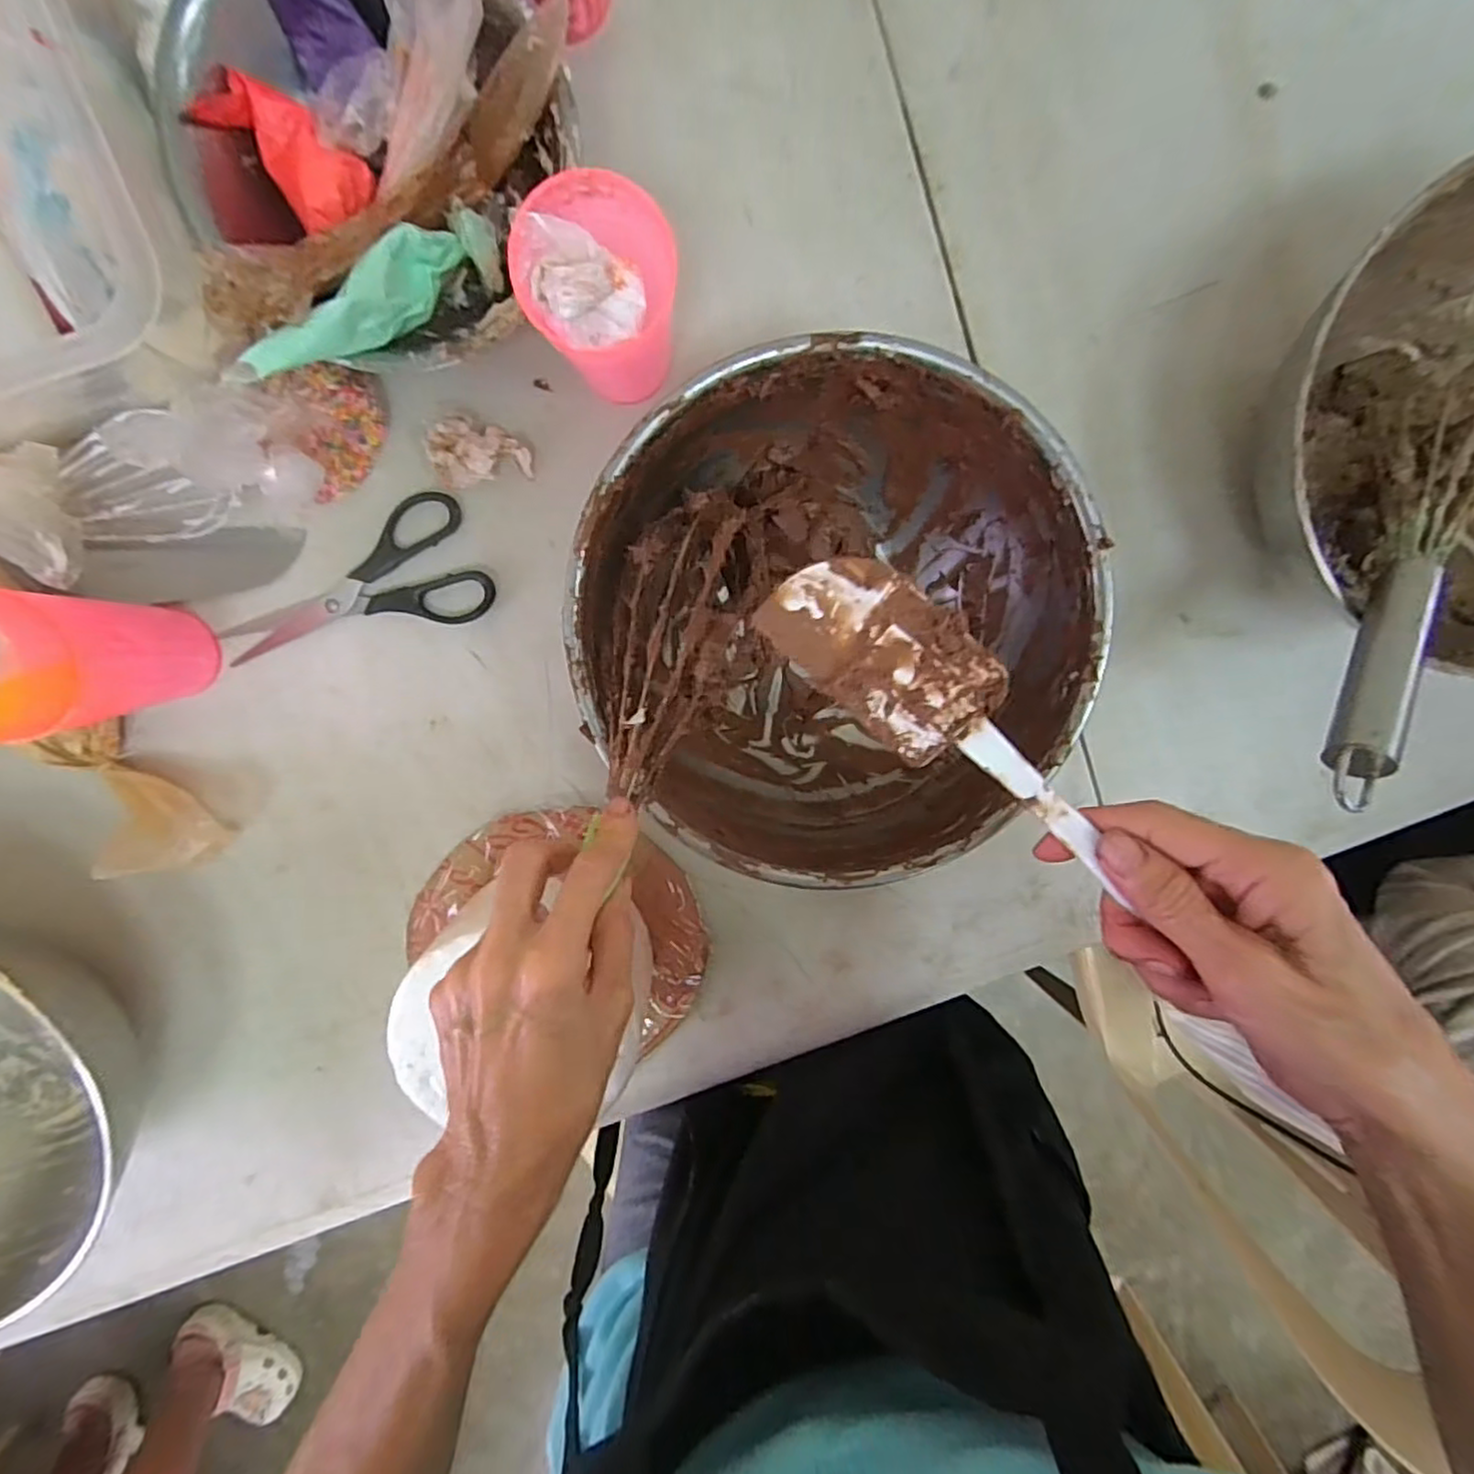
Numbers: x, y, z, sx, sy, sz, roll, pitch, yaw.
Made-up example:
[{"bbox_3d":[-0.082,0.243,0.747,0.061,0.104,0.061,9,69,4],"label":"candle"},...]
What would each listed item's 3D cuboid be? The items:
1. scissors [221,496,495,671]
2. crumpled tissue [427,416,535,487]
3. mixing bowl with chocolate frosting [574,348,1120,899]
[{"bbox_3d":[-0.228,-0.083,0.399,0.159,0.007,0.072,-21,99,0],"label":"scissors"},{"bbox_3d":[-0.143,-0.159,0.379,0.051,0.028,0.036,7,98,-4],"label":"crumpled tissue"},{"bbox_3d":[0.046,-0.059,0.367,0.246,0.105,0.245,0,98,-3],"label":"mixing bowl with chocolate frosting"}]

